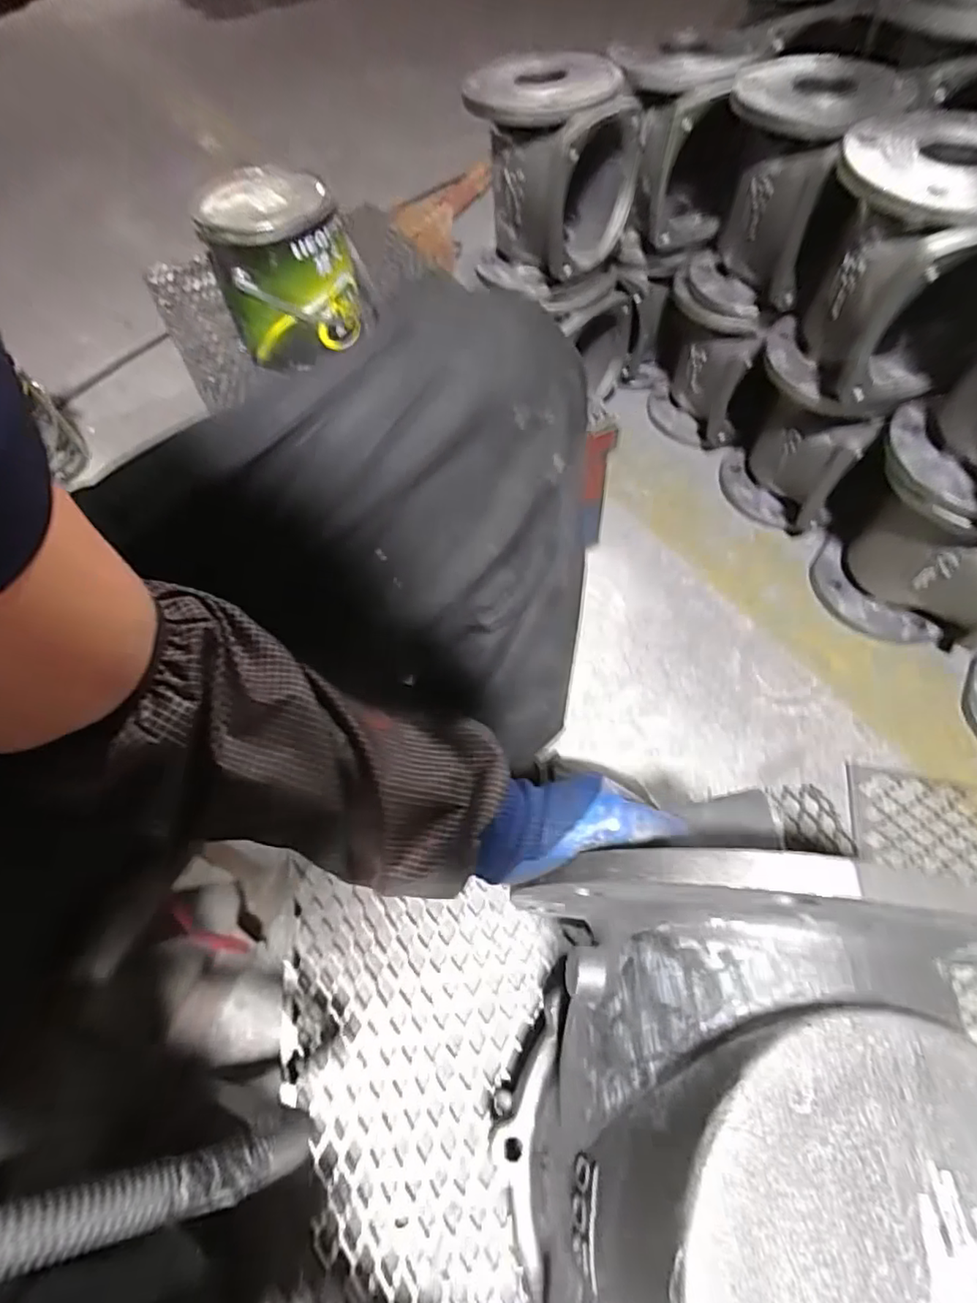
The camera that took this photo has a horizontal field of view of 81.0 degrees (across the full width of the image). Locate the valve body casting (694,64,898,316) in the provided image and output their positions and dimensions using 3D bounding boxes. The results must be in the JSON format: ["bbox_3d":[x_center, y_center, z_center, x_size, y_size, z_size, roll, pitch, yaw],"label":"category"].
[{"bbox_3d":[0.333,-0.519,0.670,0.164,0.209,0.156,29,65,19],"label":"valve body casting"}]

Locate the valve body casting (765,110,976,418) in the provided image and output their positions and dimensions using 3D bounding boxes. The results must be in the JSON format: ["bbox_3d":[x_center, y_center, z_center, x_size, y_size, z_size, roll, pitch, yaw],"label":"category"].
[{"bbox_3d":[0.390,-0.357,0.562,0.170,0.201,0.181,22,63,15],"label":"valve body casting"}]

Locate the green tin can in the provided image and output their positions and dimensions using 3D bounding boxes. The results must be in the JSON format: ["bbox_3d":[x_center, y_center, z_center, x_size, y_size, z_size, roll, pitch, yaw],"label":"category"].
[{"bbox_3d":[-0.238,-0.461,0.677,0.163,0.134,0.151,-18,60,-7],"label":"green tin can"}]

